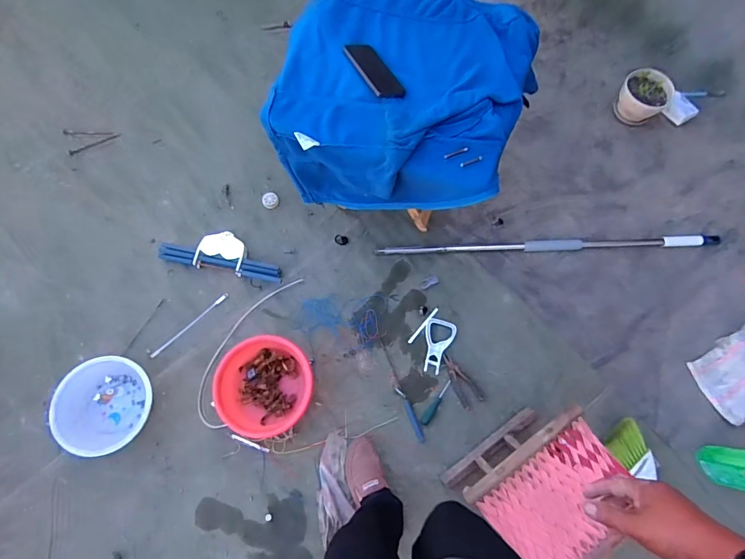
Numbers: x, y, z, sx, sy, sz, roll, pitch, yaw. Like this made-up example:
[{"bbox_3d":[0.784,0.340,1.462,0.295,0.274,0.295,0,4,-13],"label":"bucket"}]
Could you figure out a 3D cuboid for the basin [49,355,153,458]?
[{"bbox_3d":[-0.740,0.349,1.160,0.246,0.115,0.248,0,73,-1],"label":"basin"}]

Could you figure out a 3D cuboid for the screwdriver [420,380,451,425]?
[{"bbox_3d":[0.184,0.355,1.199,0.022,0.027,0.143,32,75,8],"label":"screwdriver"}]

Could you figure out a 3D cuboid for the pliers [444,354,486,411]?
[{"bbox_3d":[0.258,0.291,1.206,0.071,0.017,0.159,-27,75,-9],"label":"pliers"}]

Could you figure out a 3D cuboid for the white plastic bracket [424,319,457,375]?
[{"bbox_3d":[0.203,0.197,1.237,0.090,0.014,0.160,4,72,0],"label":"white plastic bracket"}]

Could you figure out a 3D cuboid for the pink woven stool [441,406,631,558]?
[{"bbox_3d":[0.385,0.484,1.000,0.291,0.339,0.223,-38,77,-12],"label":"pink woven stool"}]

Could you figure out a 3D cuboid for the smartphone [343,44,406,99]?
[{"bbox_3d":[0.004,-0.453,0.902,0.076,0.008,0.168,-22,70,-24],"label":"smartphone"}]

